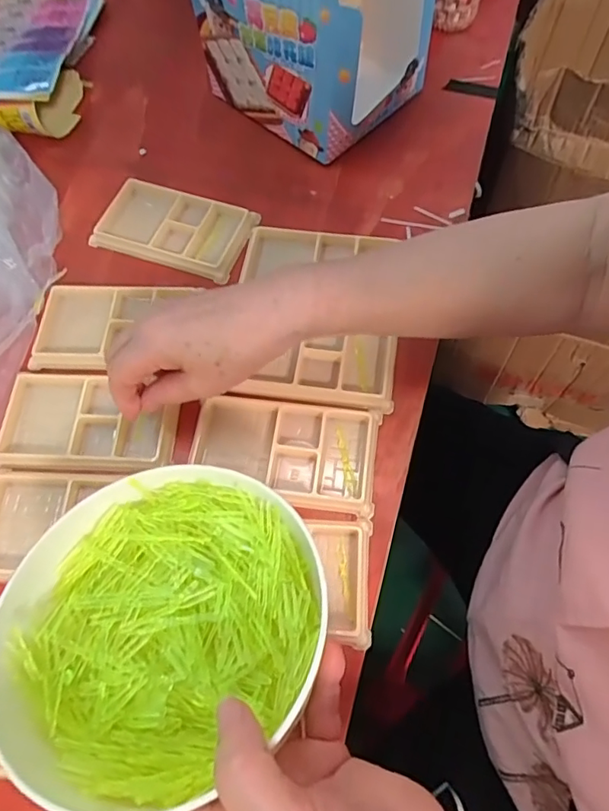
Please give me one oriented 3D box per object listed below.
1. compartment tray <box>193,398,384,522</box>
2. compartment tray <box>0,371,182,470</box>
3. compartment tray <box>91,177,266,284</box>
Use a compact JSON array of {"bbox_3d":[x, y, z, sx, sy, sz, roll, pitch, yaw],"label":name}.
[{"bbox_3d":[-0.016,0.033,0.385,0.135,0.020,0.078,7,67,6],"label":"compartment tray"},{"bbox_3d":[-0.166,0.011,0.403,0.136,0.018,0.078,1,67,2],"label":"compartment tray"},{"bbox_3d":[-0.121,-0.162,0.471,0.141,0.017,0.073,19,69,11],"label":"compartment tray"}]

